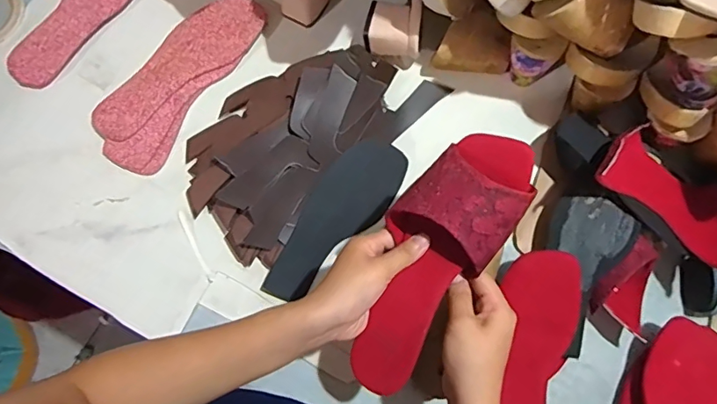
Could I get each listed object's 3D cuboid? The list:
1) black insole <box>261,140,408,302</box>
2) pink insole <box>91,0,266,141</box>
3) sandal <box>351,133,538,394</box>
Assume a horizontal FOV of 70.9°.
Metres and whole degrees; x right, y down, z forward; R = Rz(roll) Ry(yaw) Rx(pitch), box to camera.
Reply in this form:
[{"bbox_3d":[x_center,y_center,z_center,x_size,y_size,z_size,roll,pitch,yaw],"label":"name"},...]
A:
[{"bbox_3d":[-0.034,0.018,0.567,0.072,0.009,0.200,42,83,-13],"label":"black insole"},{"bbox_3d":[-0.217,-0.165,0.609,0.079,0.009,0.234,41,80,9],"label":"pink insole"},{"bbox_3d":[0.058,0.047,0.416,0.087,0.034,0.227,30,97,7],"label":"sandal"}]

